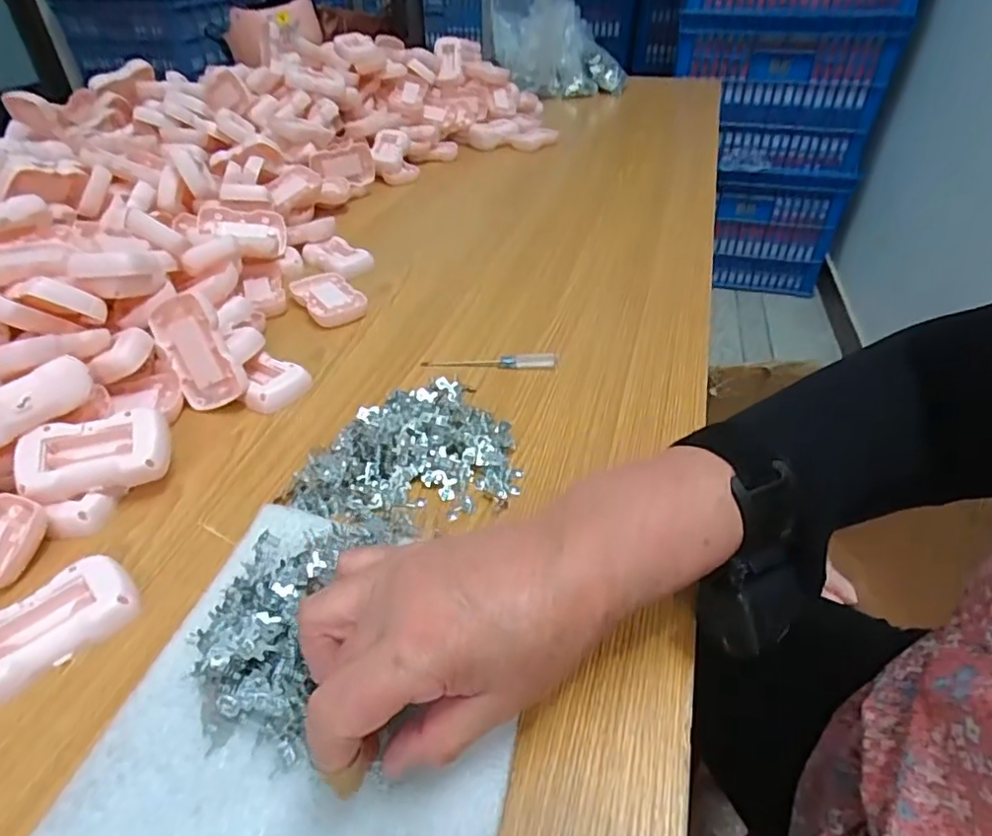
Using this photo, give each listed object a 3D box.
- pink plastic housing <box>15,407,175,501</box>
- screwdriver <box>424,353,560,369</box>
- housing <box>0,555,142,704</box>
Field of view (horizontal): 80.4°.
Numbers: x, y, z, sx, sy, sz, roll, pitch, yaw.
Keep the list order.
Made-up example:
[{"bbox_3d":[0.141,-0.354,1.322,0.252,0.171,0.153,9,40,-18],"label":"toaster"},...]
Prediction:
[{"bbox_3d":[-0.261,0.023,0.384,0.085,0.020,0.051,-10,62,-15],"label":"pink plastic housing"},{"bbox_3d":[-0.006,-0.052,0.517,0.118,0.017,0.012,2,40,5],"label":"screwdriver"},{"bbox_3d":[-0.241,0.111,0.313,0.050,0.013,0.085,29,48,31],"label":"housing"}]

